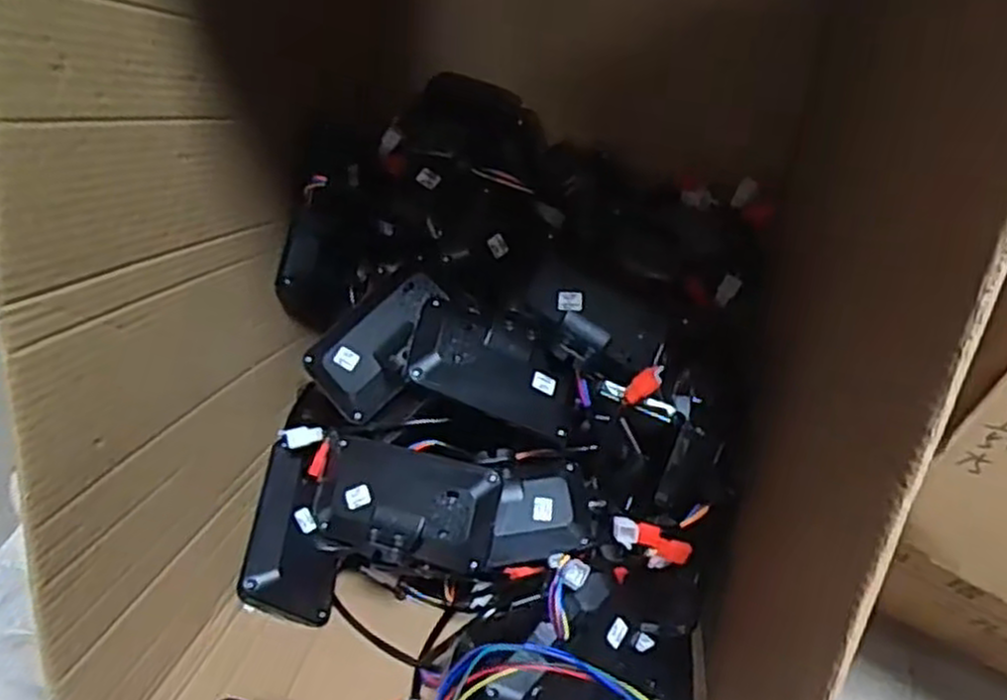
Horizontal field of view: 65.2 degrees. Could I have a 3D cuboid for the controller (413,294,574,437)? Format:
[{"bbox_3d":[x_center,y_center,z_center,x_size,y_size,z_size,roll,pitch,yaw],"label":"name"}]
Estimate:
[{"bbox_3d":[-0.003,0.015,0.691,0.154,0.033,0.081,22,74,-16],"label":"controller"}]

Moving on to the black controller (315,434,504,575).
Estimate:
[{"bbox_3d":[-0.086,0.134,0.686,0.158,0.038,0.098,13,62,5],"label":"black controller"}]

